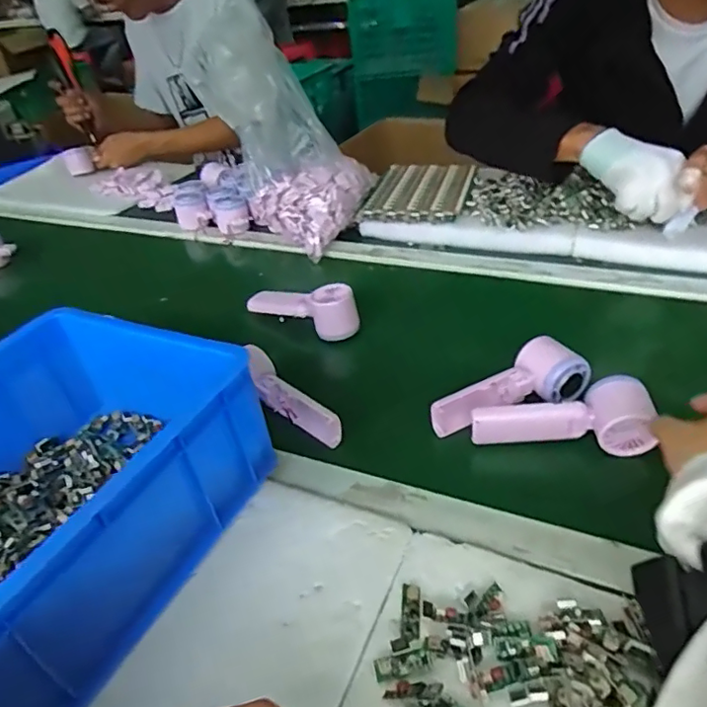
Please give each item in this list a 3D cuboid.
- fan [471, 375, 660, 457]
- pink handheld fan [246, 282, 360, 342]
[{"bbox_3d":[0.196,0.060,0.534,0.164,0.045,0.051,-3,38,7],"label":"fan"},{"bbox_3d":[-0.066,-0.068,0.738,0.168,0.051,0.047,20,45,32],"label":"pink handheld fan"}]

